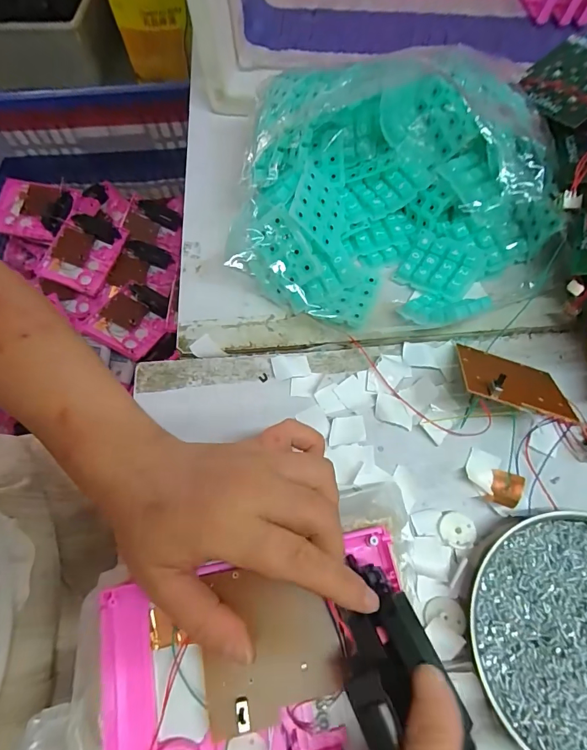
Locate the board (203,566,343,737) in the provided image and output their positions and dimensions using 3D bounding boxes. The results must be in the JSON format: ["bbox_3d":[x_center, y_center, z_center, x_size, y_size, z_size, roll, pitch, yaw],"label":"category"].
[{"bbox_3d":[-0.013,0.141,0.222,0.069,0.009,0.071,-12,67,-2],"label":"board"}]

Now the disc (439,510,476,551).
[{"bbox_3d":[0.108,0.102,0.274,0.023,0.004,0.023,-1,67,3],"label":"disc"}]

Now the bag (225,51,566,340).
[{"bbox_3d":[0.075,-0.137,0.325,0.245,0.098,0.195,-8,67,0],"label":"bag"}]

